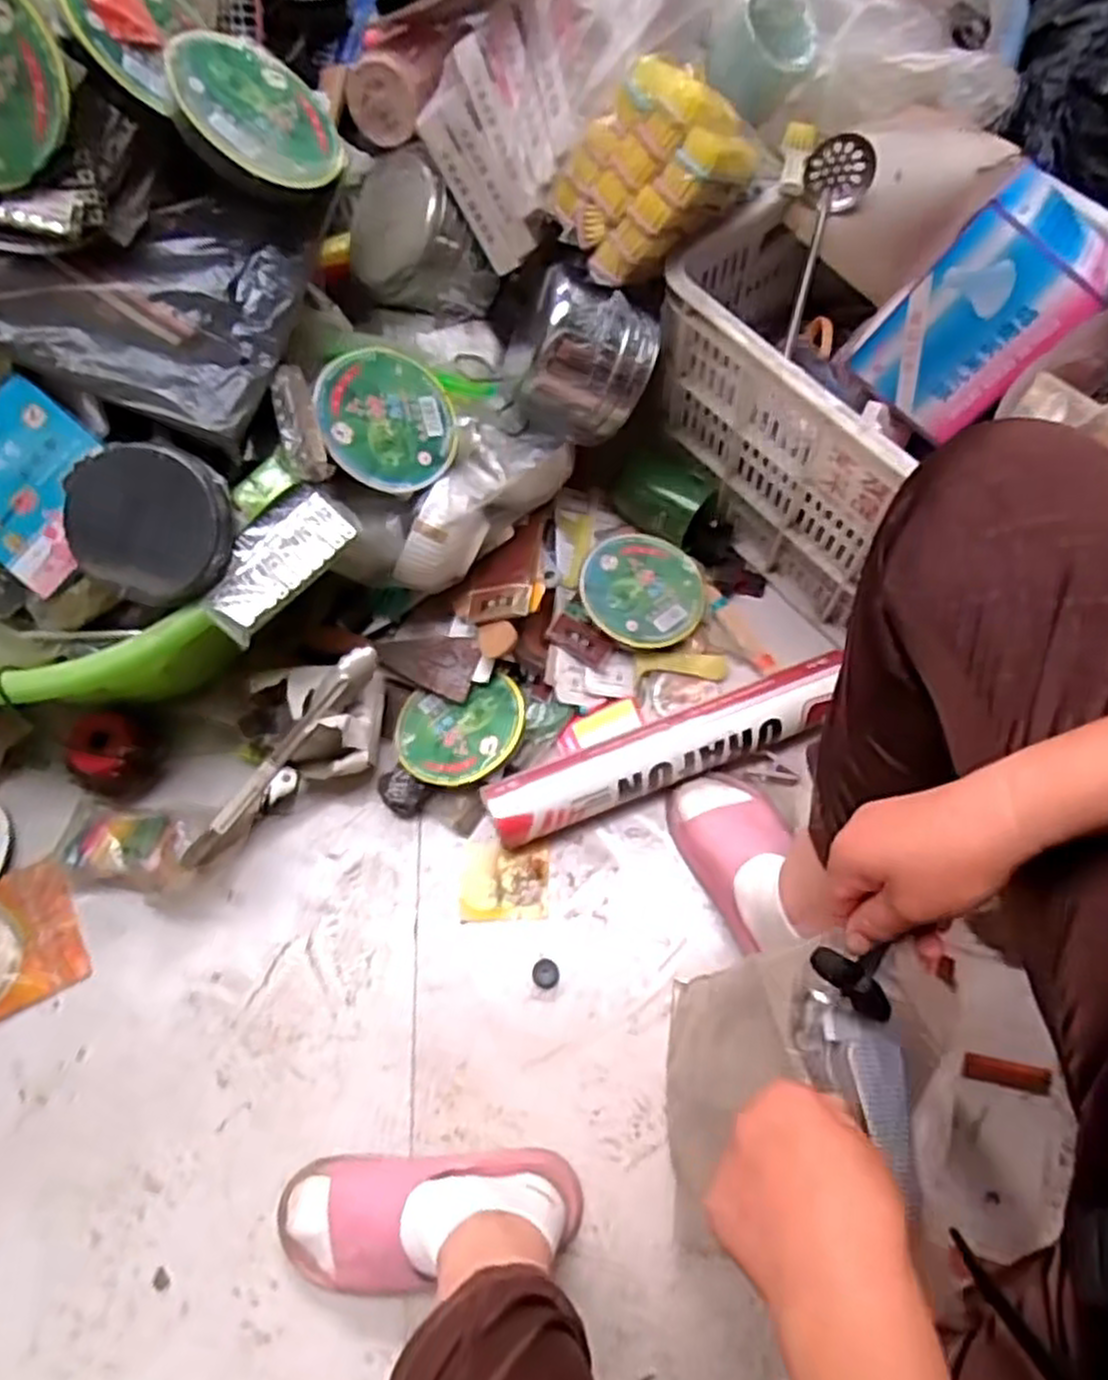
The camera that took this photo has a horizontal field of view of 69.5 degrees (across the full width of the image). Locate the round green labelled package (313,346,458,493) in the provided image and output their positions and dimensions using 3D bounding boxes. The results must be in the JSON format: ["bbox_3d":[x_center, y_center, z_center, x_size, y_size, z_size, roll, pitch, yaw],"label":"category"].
[{"bbox_3d":[-0.157,-0.257,0.760,0.134,0.012,0.132,2,87,-28],"label":"round green labelled package"}]

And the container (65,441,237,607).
[{"bbox_3d":[-0.348,-0.146,0.698,0.139,0.045,0.139,-1,97,-4],"label":"container"}]

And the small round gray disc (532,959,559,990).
[{"bbox_3d":[-0.007,0.270,0.760,0.025,0.011,0.026,-1,67,2],"label":"small round gray disc"}]

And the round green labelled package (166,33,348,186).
[{"bbox_3d":[-0.241,-0.462,0.649,0.133,0.035,0.122,12,69,-35],"label":"round green labelled package"}]

